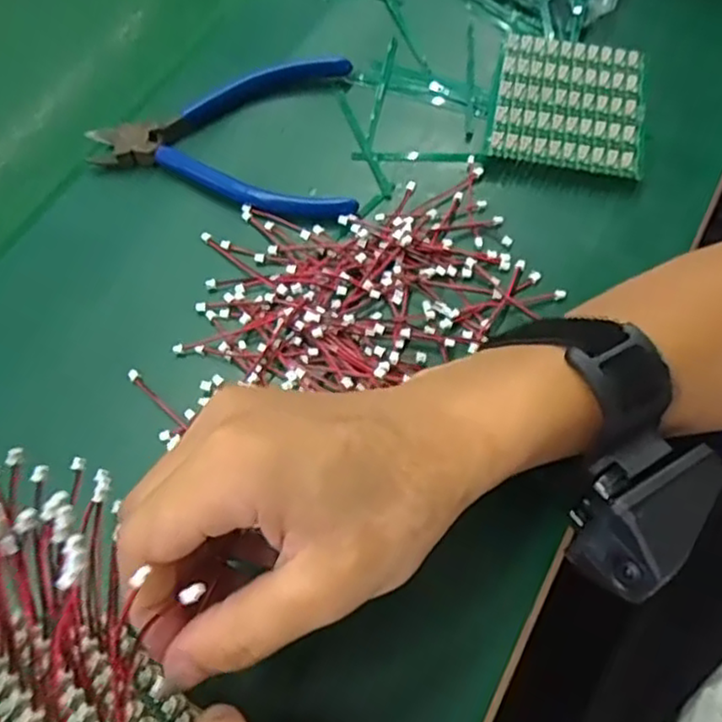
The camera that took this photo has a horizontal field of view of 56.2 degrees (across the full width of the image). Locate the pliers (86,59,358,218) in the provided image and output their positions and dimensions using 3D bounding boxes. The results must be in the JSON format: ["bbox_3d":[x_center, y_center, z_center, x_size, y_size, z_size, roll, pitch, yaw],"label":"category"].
[{"bbox_3d":[-0.073,-0.118,0.359,0.136,0.007,0.102,-5,64,-1],"label":"pliers"}]

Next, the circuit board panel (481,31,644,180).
[{"bbox_3d":[0.111,-0.139,0.367,0.079,0.014,0.084,10,65,6],"label":"circuit board panel"}]

